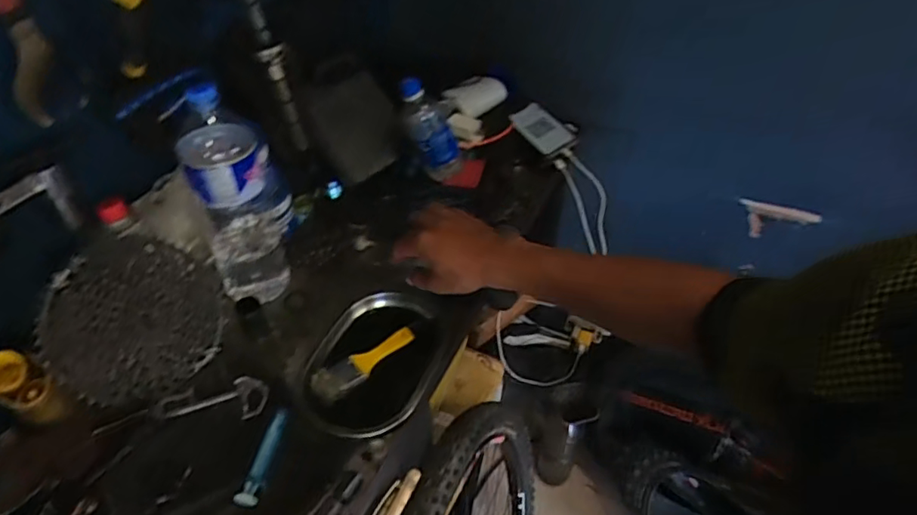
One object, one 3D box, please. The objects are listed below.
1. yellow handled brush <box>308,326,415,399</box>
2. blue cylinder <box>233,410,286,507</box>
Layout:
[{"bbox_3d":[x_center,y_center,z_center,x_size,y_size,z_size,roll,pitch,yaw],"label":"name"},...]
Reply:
[{"bbox_3d":[-0.116,0.134,0.740,0.142,0.007,0.039,-25,66,-24],"label":"yellow handled brush"},{"bbox_3d":[-0.213,0.219,0.645,0.026,0.028,0.110,7,44,6],"label":"blue cylinder"}]

